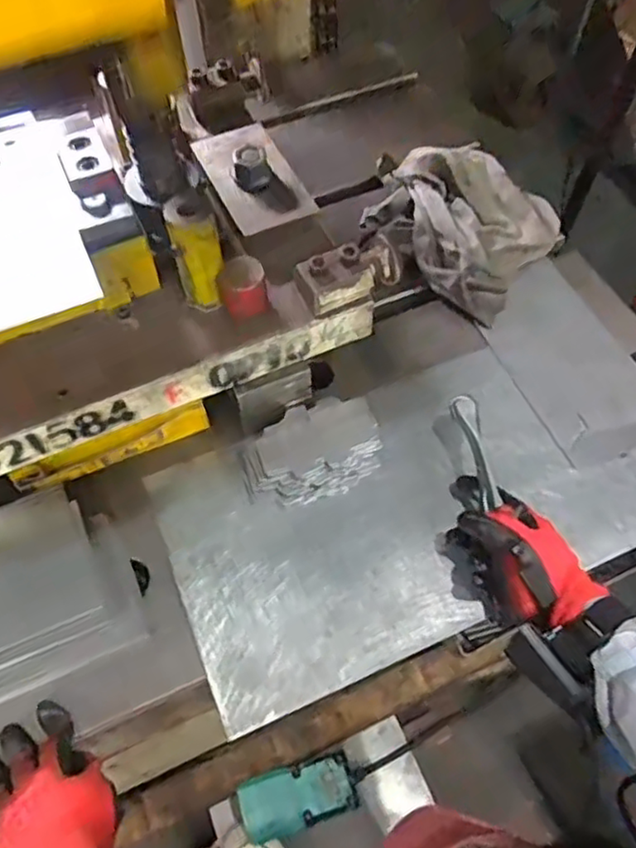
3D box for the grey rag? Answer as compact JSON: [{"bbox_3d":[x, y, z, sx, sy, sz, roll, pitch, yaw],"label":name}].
[{"bbox_3d":[0.163,-0.249,0.788,0.227,0.074,0.185,36,66,21],"label":"grey rag"}]

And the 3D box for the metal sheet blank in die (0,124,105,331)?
[{"bbox_3d":[-0.266,-0.167,0.537,0.120,0.010,0.213,-22,66,-12],"label":"metal sheet blank in die"}]

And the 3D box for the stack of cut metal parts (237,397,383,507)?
[{"bbox_3d":[-0.007,0.028,0.642,0.140,0.043,0.090,-26,62,-14],"label":"stack of cut metal parts"}]

